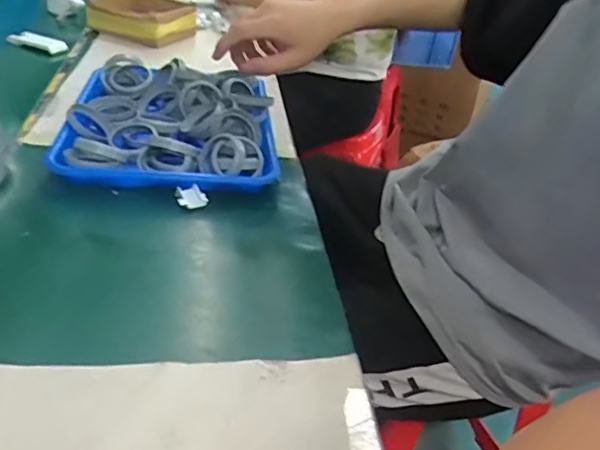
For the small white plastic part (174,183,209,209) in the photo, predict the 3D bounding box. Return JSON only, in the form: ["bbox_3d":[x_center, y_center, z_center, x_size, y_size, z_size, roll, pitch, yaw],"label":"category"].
[{"bbox_3d":[-0.115,-0.031,0.609,0.031,0.013,0.024,-13,37,-29],"label":"small white plastic part"}]

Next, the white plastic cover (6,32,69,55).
[{"bbox_3d":[-0.464,-0.324,1.004,0.110,0.016,0.036,14,32,12],"label":"white plastic cover"}]

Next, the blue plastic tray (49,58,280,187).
[{"bbox_3d":[-0.157,-0.138,0.729,0.246,0.047,0.313,2,32,-8],"label":"blue plastic tray"}]

